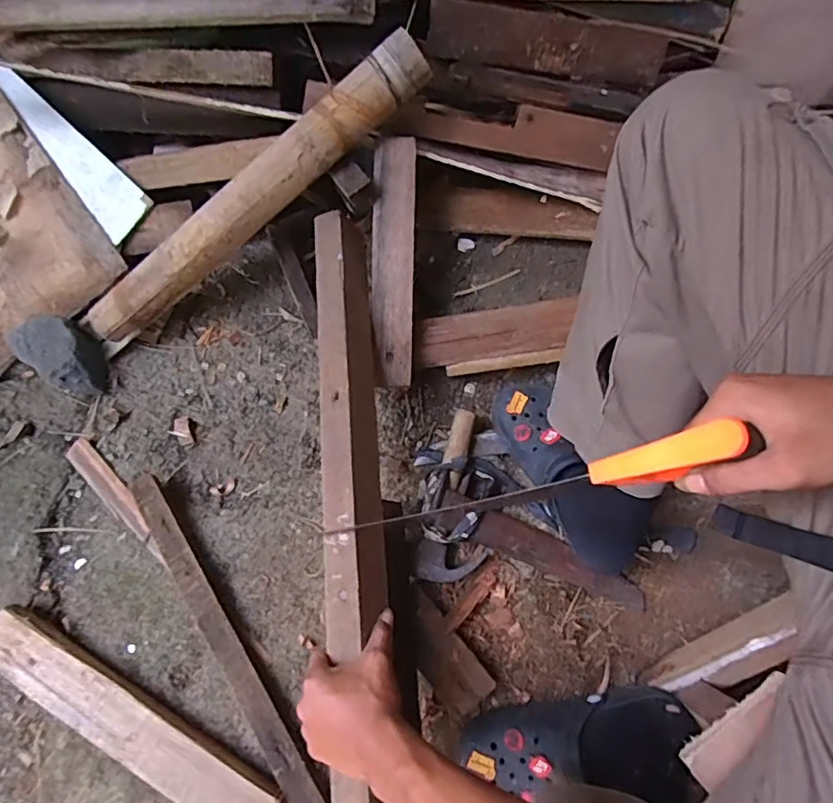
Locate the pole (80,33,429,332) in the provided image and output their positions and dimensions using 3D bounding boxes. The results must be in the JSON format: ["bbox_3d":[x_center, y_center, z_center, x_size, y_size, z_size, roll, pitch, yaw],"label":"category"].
[{"bbox_3d":[-0.208,-0.246,0.695,0.531,0.047,0.057,-36,75,11],"label":"pole"}]

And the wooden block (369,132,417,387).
[{"bbox_3d":[-0.029,-0.175,0.708,0.055,0.017,0.305,1,92,2],"label":"wooden block"}]

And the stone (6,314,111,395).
[{"bbox_3d":[-0.478,-0.065,0.768,0.128,0.071,0.079,33,77,11],"label":"stone"}]

